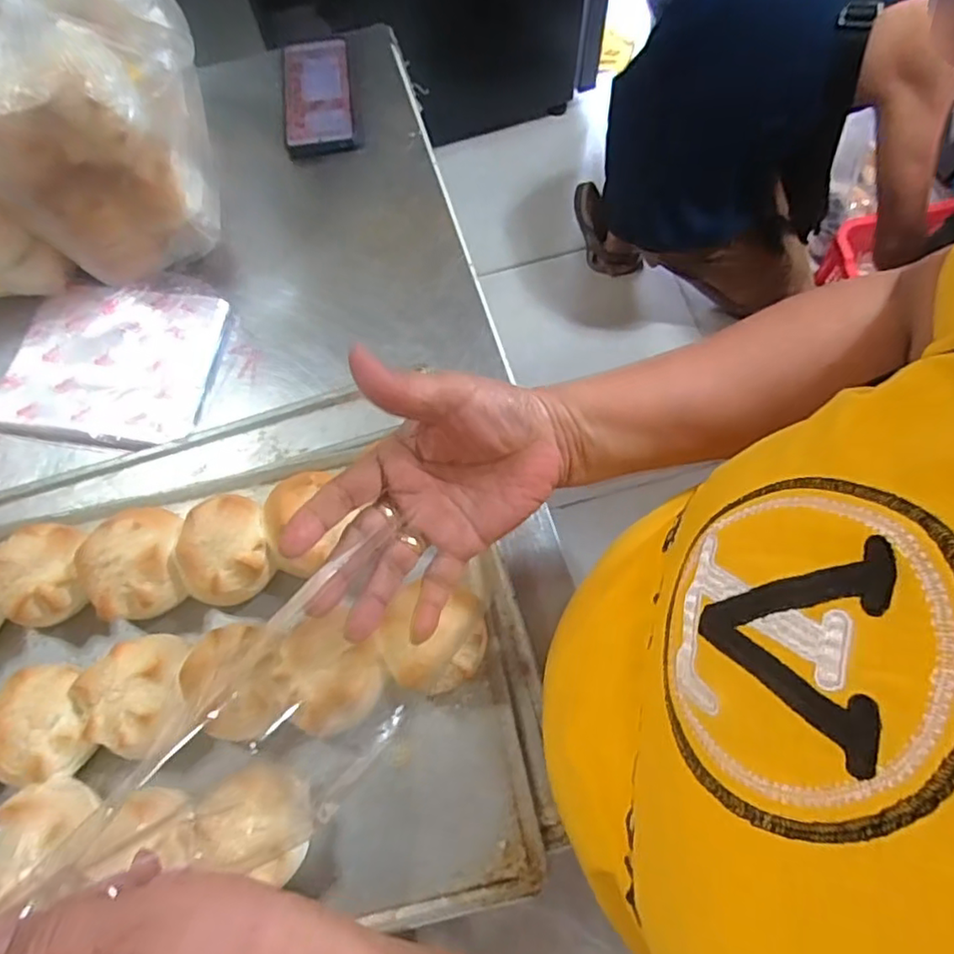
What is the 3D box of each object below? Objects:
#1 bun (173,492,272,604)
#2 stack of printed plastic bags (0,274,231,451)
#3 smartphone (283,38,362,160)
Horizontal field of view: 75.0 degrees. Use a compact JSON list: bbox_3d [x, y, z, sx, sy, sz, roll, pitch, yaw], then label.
[{"bbox_3d":[-0.186,0.054,0.463,0.066,0.050,0.076,-14,70,-2],"label":"bun"},{"bbox_3d":[-0.344,-0.114,0.579,0.190,0.020,0.164,7,70,5],"label":"stack of printed plastic bags"},{"bbox_3d":[-0.177,-0.426,0.693,0.076,0.017,0.162,-10,70,-1],"label":"smartphone"}]

